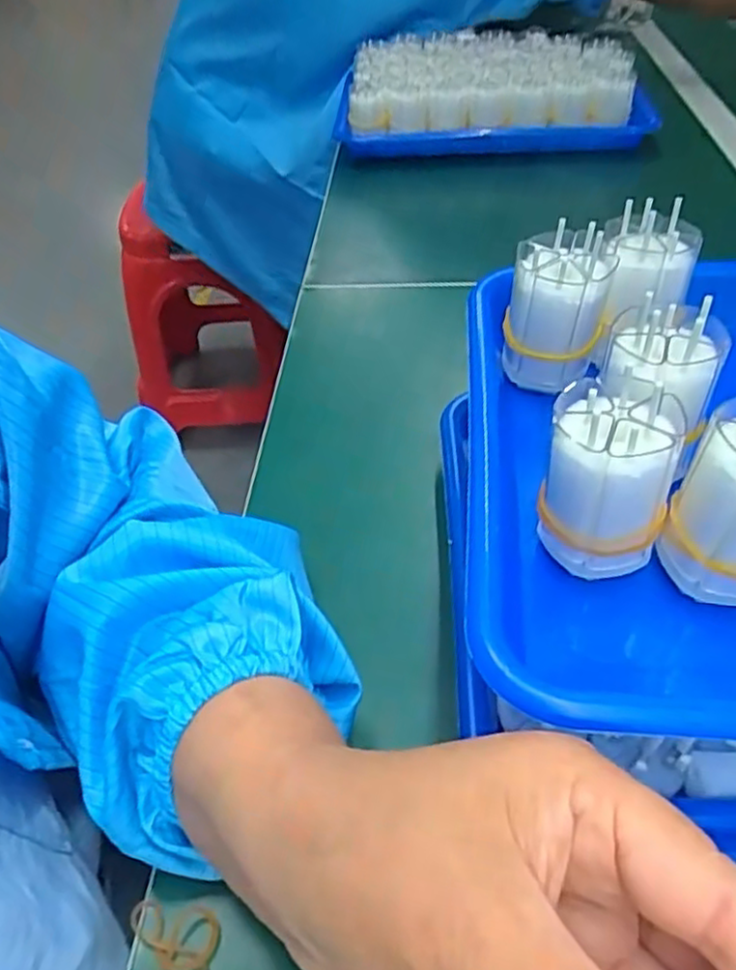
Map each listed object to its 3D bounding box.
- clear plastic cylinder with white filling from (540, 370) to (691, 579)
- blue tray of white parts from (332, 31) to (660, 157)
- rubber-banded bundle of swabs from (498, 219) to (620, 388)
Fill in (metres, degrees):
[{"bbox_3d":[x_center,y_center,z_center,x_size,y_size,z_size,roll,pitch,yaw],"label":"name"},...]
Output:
[{"bbox_3d":[0.079,0.001,0.236,0.042,0.067,0.036,11,47,13],"label":"clear plastic cylinder with white filling"},{"bbox_3d":[0.133,-0.430,0.763,0.298,0.065,0.228,0,45,3],"label":"blue tray of white parts"},{"bbox_3d":[0.082,-0.074,0.310,0.041,0.067,0.037,7,46,9],"label":"rubber-banded bundle of swabs"}]

